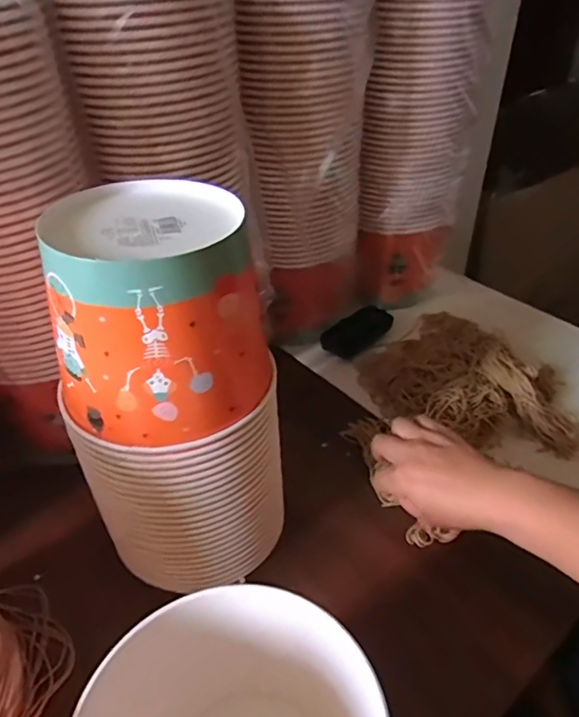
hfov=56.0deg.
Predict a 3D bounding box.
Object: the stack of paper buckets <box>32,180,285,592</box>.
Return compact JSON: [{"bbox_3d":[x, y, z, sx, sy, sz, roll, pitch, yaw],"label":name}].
[{"bbox_3d":[-0.089,0.043,0.434,0.152,0.312,0.138,-10,40,-10],"label":"stack of paper buckets"}]

